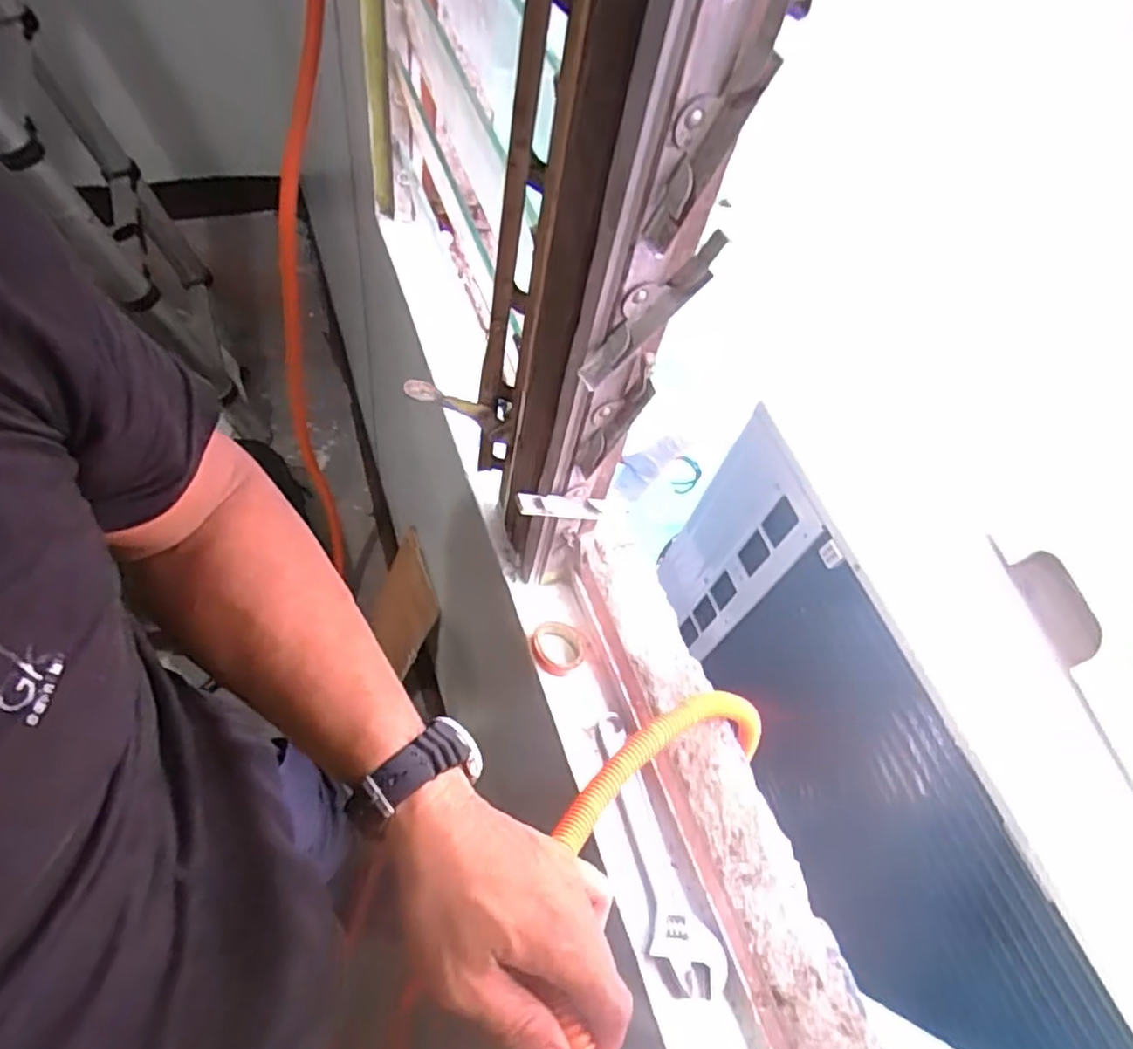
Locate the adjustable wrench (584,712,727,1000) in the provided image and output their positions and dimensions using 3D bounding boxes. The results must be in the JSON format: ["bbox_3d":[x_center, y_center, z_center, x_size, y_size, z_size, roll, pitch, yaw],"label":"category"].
[{"bbox_3d":[0.058,0.238,0.507,0.043,0.017,0.197,-15,62,-19],"label":"adjustable wrench"}]

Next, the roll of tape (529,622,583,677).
[{"bbox_3d":[-0.008,0.105,0.582,0.045,0.014,0.043,5,57,-8],"label":"roll of tape"}]

